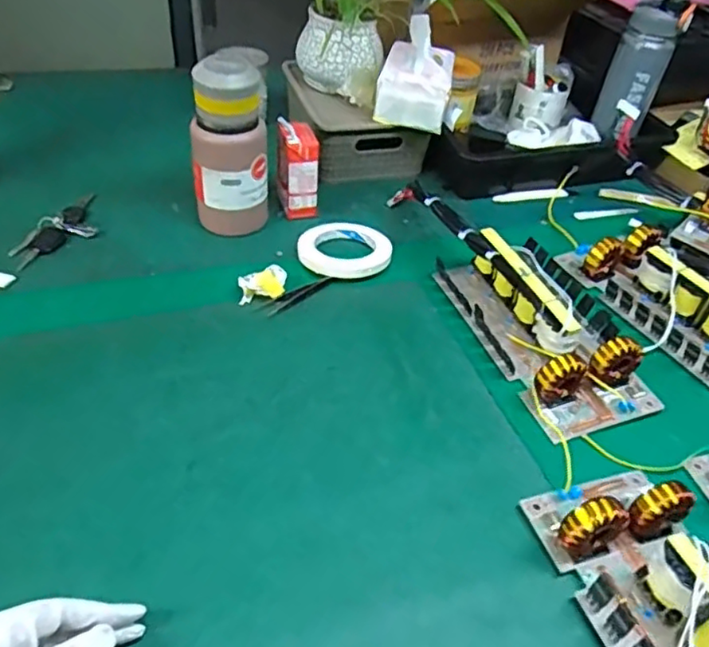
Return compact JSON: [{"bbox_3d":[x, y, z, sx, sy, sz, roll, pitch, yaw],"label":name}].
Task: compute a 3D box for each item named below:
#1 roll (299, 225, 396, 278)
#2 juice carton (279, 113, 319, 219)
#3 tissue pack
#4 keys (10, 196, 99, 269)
[{"bbox_3d":[-0.012,-0.093,0.783,0.113,0.014,0.113,2,43,-2],"label":"roll"},{"bbox_3d":[-0.074,-0.201,0.813,0.050,0.116,0.049,-6,44,-10],"label":"juice carton"},{"bbox_3d":[0.089,-0.349,0.865,0.101,0.109,0.124,10,43,5],"label":"tissue pack"},{"bbox_3d":[-0.355,-0.118,0.766,0.060,0.020,0.149,21,45,17],"label":"keys"}]

